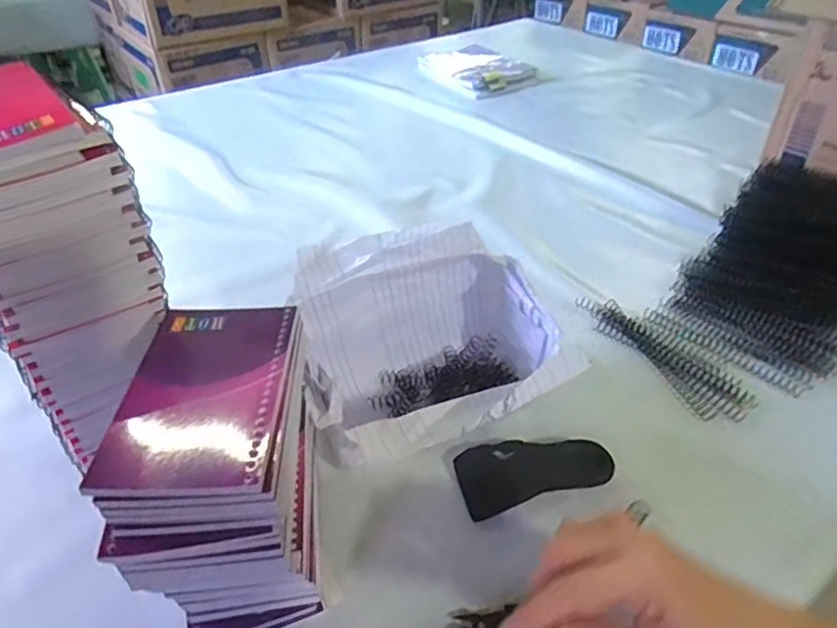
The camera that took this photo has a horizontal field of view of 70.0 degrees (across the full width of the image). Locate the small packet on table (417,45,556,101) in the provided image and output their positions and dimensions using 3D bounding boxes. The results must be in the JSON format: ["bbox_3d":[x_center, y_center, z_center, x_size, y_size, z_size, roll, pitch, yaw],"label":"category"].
[{"bbox_3d":[0.127,-0.513,1.249,0.201,0.046,0.246,-25,46,-25],"label":"small packet on table"}]

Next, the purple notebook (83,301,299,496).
[{"bbox_3d":[-0.111,0.038,0.318,0.079,0.008,0.129,-2,41,-1],"label":"purple notebook"}]

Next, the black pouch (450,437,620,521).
[{"bbox_3d":[0.091,0.121,0.475,0.119,0.010,0.059,-10,40,-12],"label":"black pouch"}]

